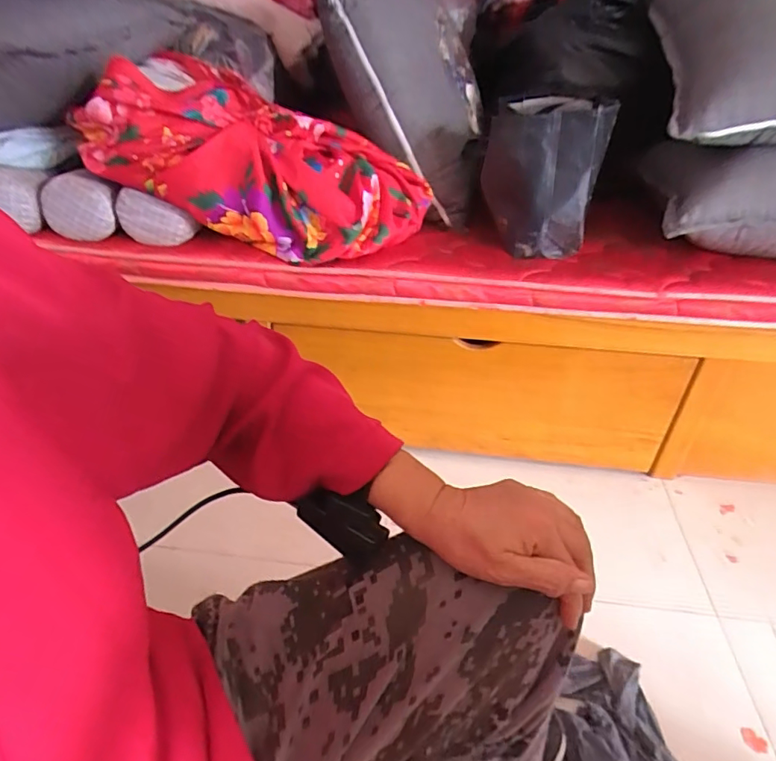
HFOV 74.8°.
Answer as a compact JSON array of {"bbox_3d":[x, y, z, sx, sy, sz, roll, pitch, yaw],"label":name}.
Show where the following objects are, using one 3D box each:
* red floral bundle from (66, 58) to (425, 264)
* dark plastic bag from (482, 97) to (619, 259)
[{"bbox_3d":[-0.227,-0.371,0.920,0.597,0.237,0.177,14,34,-14],"label":"red floral bundle"},{"bbox_3d":[0.295,-0.391,0.982,0.218,0.270,0.127,8,36,10],"label":"dark plastic bag"}]

